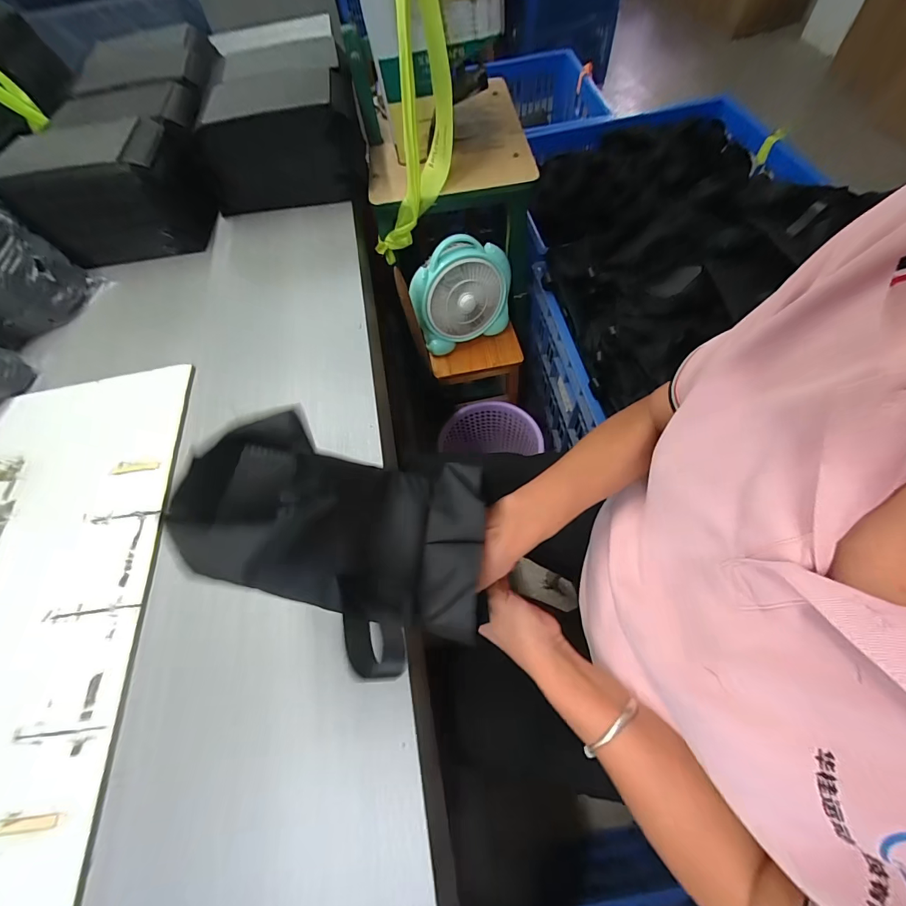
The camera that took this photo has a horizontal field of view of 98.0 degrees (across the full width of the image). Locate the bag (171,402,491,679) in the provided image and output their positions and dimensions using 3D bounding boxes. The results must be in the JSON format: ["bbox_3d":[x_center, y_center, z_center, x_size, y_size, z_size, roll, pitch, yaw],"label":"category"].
[{"bbox_3d":[-0.104,0.067,0.317,0.250,0.105,0.169,5,61,7],"label":"bag"}]

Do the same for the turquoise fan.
[{"bbox_3d":[0.020,-0.356,0.892,0.229,0.215,0.089,-29,63,-10],"label":"turquoise fan"}]

